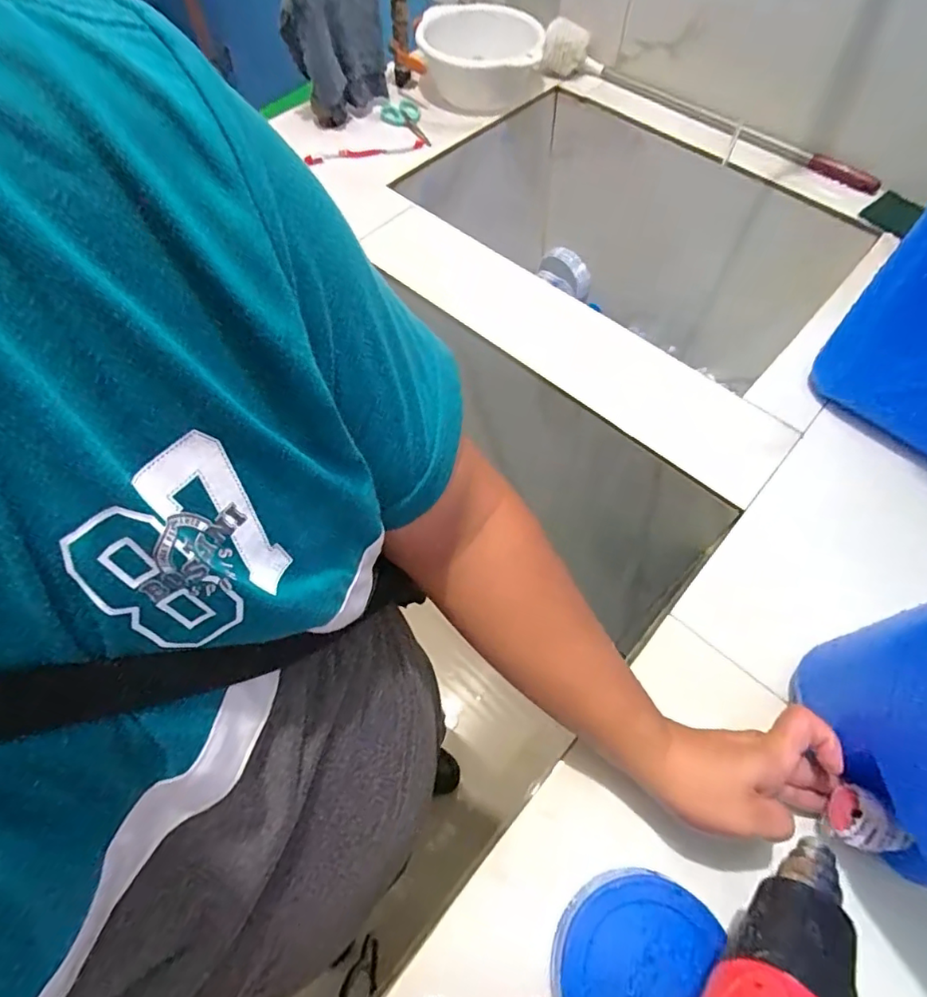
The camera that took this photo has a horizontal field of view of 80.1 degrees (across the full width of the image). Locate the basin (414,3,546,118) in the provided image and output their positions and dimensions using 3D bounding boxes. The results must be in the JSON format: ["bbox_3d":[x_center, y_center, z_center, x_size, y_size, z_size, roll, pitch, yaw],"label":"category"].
[{"bbox_3d":[0.028,-0.766,0.954,0.207,0.096,0.244,4,61,2],"label":"basin"}]

